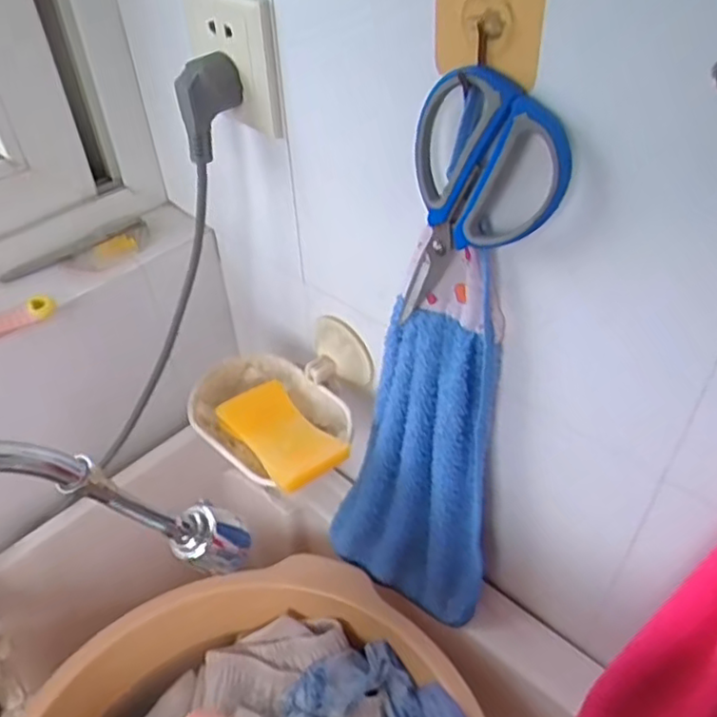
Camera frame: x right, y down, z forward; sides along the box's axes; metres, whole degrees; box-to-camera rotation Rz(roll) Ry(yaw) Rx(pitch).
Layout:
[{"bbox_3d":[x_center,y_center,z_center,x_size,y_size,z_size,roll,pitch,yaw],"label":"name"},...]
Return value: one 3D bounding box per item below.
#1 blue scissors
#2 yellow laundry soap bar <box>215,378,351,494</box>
[{"bbox_3d":[0.052,-0.079,0.357,0.083,0.154,0.019,38,52,7],"label":"blue scissors"},{"bbox_3d":[-0.057,0.055,0.489,0.055,0.026,0.110,-29,49,-27],"label":"yellow laundry soap bar"}]

